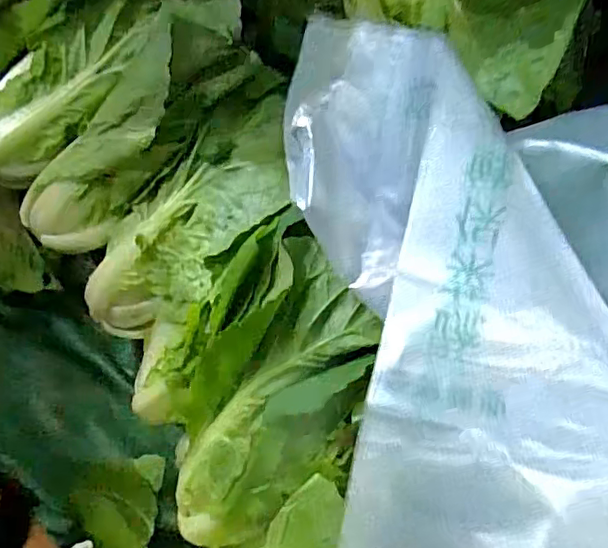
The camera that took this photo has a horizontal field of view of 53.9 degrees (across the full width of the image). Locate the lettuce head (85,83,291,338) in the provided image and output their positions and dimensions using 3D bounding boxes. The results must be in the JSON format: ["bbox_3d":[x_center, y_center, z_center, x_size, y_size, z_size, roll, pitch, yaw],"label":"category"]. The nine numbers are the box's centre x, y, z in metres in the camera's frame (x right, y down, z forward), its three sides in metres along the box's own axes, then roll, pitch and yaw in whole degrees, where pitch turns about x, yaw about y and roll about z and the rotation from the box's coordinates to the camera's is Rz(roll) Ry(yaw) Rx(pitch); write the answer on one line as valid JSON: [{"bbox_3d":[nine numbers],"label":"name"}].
[{"bbox_3d":[-0.076,-0.030,0.401,0.088,0.068,0.206,45,104,9],"label":"lettuce head"}]

